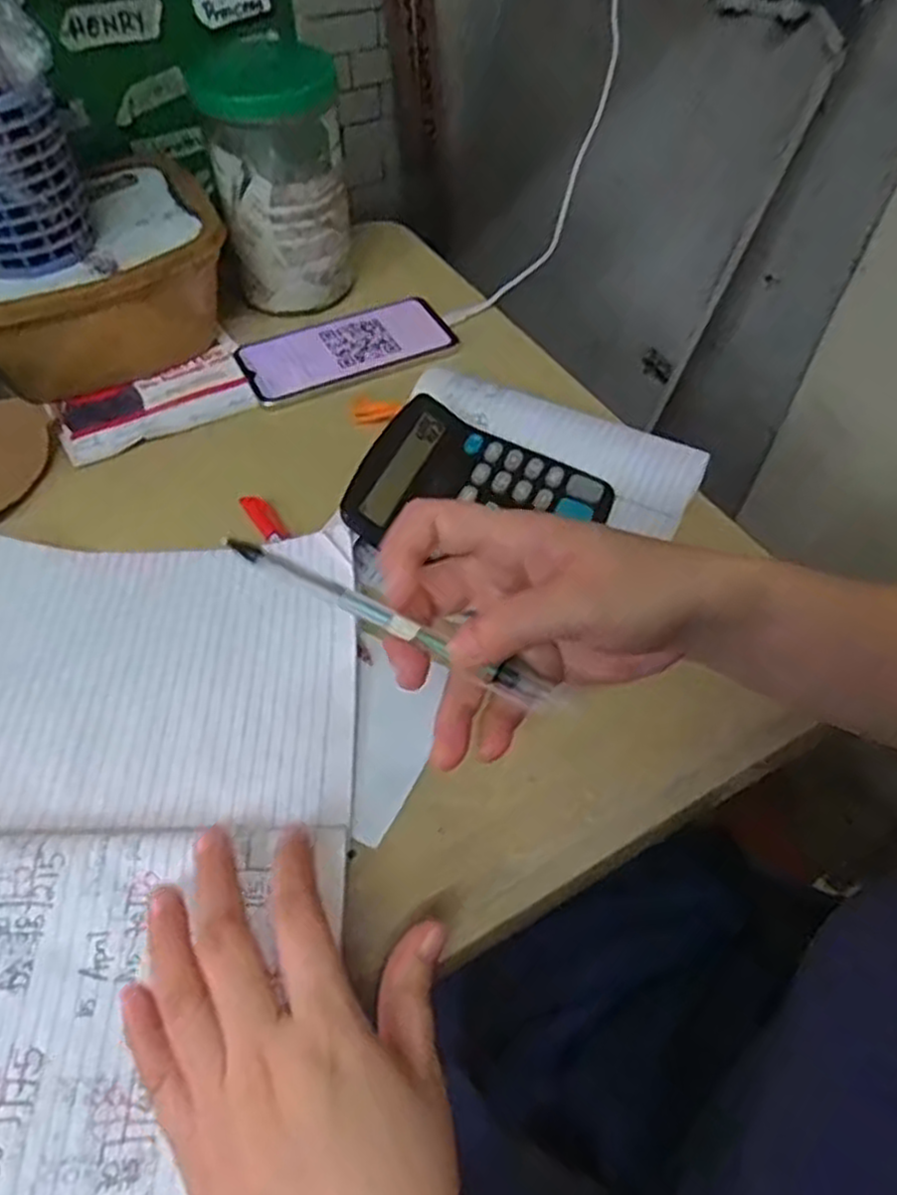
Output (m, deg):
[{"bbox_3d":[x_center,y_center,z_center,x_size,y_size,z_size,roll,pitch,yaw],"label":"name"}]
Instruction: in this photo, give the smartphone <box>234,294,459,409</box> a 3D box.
[{"bbox_3d":[-0.076,-0.190,0.600,0.156,0.010,0.076,-21,58,-17],"label":"smartphone"}]

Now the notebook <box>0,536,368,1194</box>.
[{"bbox_3d":[-0.171,0.122,0.359,0.241,0.029,0.360,3,54,-1],"label":"notebook"}]

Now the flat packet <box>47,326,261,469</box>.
[{"bbox_3d":[-0.210,-0.144,0.572,0.142,0.013,0.085,-27,60,-21],"label":"flat packet"}]

